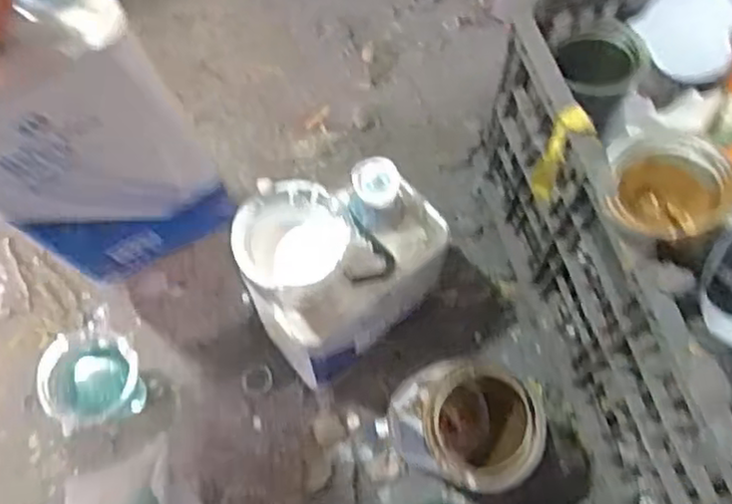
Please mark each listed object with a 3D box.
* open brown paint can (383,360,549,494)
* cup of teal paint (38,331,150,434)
[{"bbox_3d":[0.086,0.171,0.649,0.110,0.141,0.111,0,64,1],"label":"open brown paint can"},{"bbox_3d":[-0.274,0.130,0.705,0.076,0.082,0.094,8,65,5],"label":"cup of teal paint"}]

